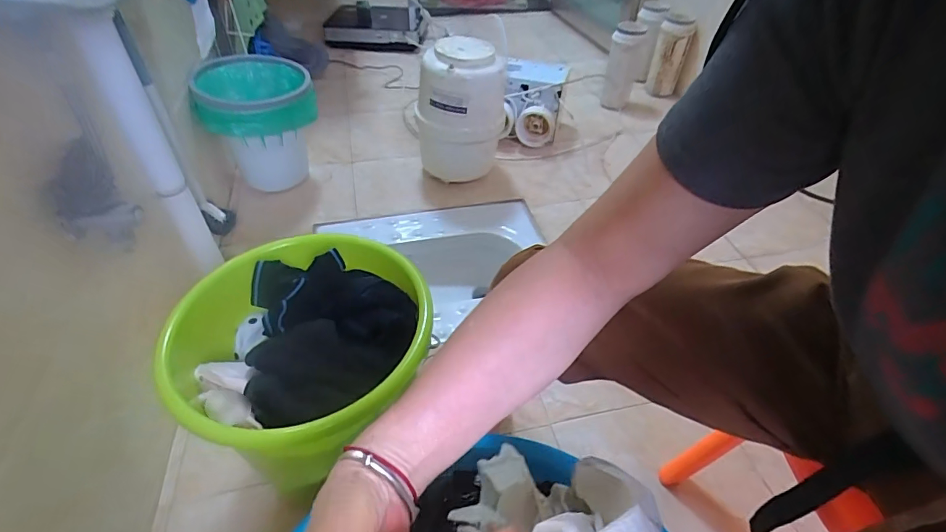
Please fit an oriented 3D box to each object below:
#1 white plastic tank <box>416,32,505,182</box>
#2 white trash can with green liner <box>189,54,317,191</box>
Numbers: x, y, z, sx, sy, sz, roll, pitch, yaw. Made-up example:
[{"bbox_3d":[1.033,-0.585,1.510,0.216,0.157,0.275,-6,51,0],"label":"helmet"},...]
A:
[{"bbox_3d":[-0.030,-0.410,1.223,0.219,0.337,0.236,4,45,3],"label":"white plastic tank"},{"bbox_3d":[-0.521,-0.335,1.169,0.250,0.305,0.234,0,45,0],"label":"white trash can with green liner"}]

